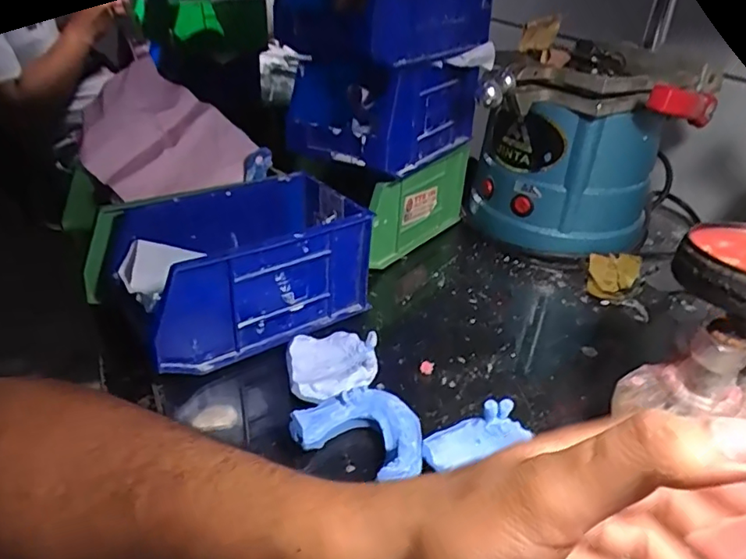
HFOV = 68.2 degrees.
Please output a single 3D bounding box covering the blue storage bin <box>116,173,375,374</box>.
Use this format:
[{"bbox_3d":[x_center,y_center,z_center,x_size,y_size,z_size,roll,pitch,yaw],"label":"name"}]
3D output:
[{"bbox_3d":[-0.098,-0.009,0.415,0.165,0.090,0.106,-19,38,-30],"label":"blue storage bin"}]

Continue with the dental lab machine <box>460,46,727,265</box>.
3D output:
[{"bbox_3d":[0.191,-0.114,0.529,0.191,0.175,0.171,16,35,23],"label":"dental lab machine"}]

